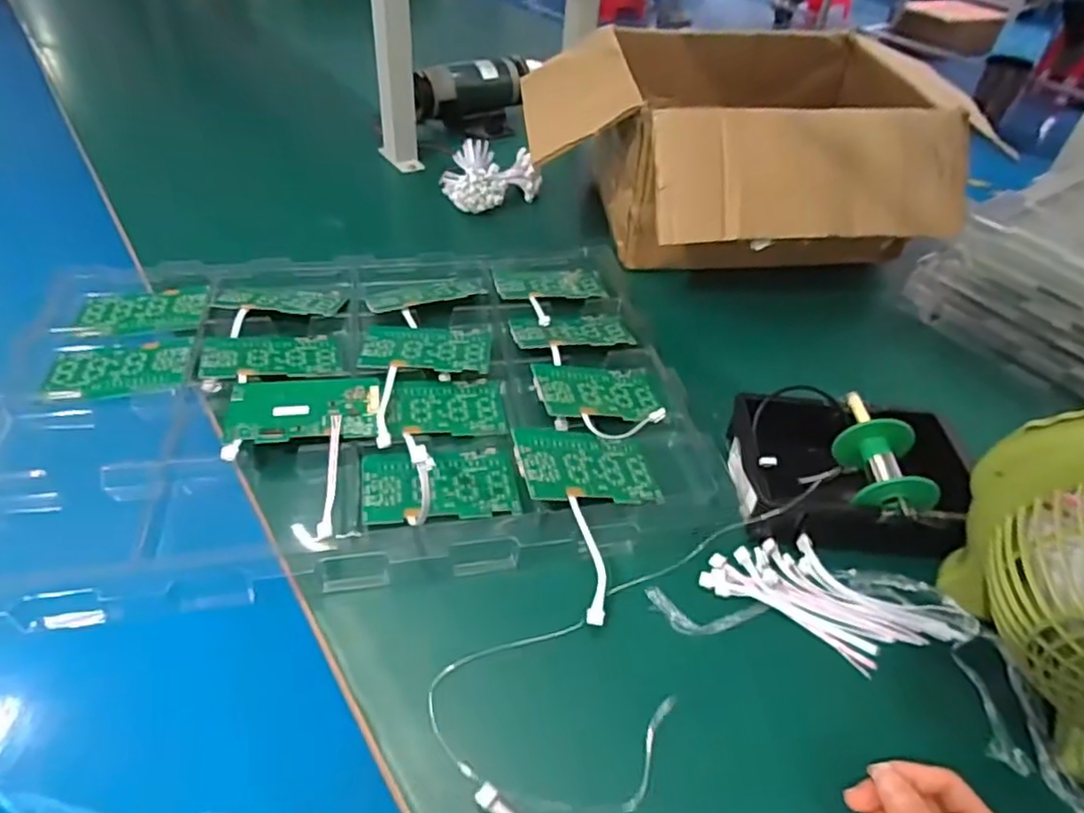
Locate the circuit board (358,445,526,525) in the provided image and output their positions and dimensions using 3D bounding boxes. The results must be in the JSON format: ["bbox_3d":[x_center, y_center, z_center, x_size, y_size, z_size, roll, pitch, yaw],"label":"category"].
[{"bbox_3d":[-0.088,0.066,0.567,0.131,0.007,0.080,-5,45,-11],"label":"circuit board"}]

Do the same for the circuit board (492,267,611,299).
[{"bbox_3d":[0.009,-0.154,0.815,0.138,0.006,0.090,-3,32,-14],"label":"circuit board"}]

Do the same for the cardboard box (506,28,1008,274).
[{"bbox_3d":[0.244,-0.340,0.868,0.509,0.196,0.414,-1,44,-7],"label":"cardboard box"}]

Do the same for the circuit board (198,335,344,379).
[{"bbox_3d":[-0.278,-0.054,0.671,0.131,0.006,0.085,-1,33,-20],"label":"circuit board"}]

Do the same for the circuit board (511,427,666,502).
[{"bbox_3d":[0.041,0.053,0.582,0.130,0.005,0.080,5,41,-24],"label":"circuit board"}]

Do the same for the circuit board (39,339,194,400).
[{"bbox_3d":[-0.419,-0.038,0.646,0.129,0.008,0.078,-9,46,-15],"label":"circuit board"}]

